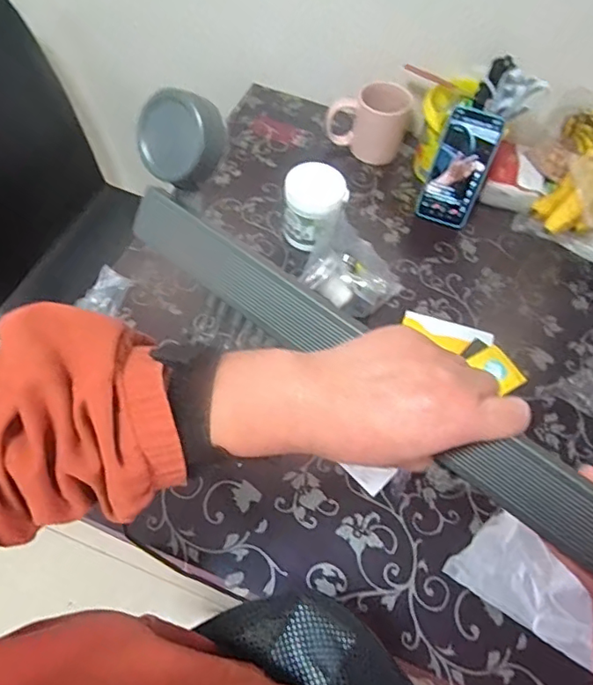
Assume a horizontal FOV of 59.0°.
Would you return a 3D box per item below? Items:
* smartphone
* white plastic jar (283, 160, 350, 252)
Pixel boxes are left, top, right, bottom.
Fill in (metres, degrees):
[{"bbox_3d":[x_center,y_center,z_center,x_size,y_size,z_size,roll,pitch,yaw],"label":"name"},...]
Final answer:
[{"bbox_3d":[0.248,-0.263,0.800,0.082,0.172,0.012,18,33,6],"label":"smartphone"},{"bbox_3d":[0.025,-0.188,0.765,0.088,0.114,0.080,2,59,-3],"label":"white plastic jar"}]

